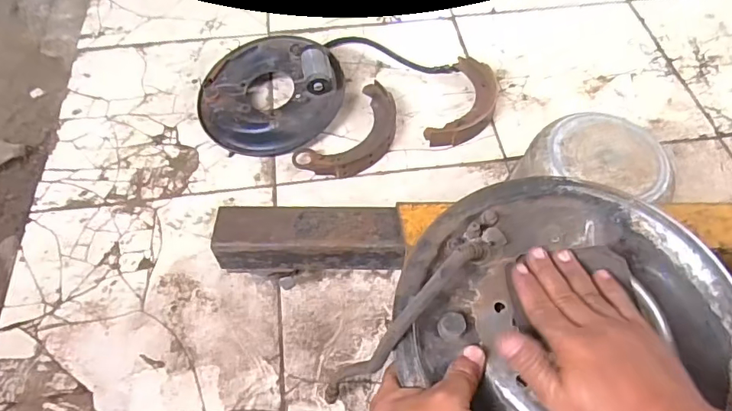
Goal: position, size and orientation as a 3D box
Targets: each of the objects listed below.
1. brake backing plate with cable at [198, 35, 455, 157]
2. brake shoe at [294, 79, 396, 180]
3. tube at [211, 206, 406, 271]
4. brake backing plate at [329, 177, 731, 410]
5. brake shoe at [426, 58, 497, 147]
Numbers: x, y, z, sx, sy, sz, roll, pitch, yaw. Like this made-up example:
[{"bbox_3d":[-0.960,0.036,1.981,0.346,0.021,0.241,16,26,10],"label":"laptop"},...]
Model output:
[{"bbox_3d":[-0.108,-0.249,0.930,0.421,0.080,0.243,-28,62,-15],"label":"brake backing plate with cable"},{"bbox_3d":[-0.017,-0.125,0.893,0.116,0.031,0.226,34,65,20],"label":"brake shoe"},{"bbox_3d":[-0.071,0.043,0.637,0.231,0.062,0.070,2,57,1],"label":"tube"},{"bbox_3d":[0.153,0.092,0.381,0.262,0.070,0.260,0,59,1],"label":"brake backing plate"},{"bbox_3d":[0.189,-0.188,0.924,0.097,0.031,0.214,20,61,13],"label":"brake shoe"}]

